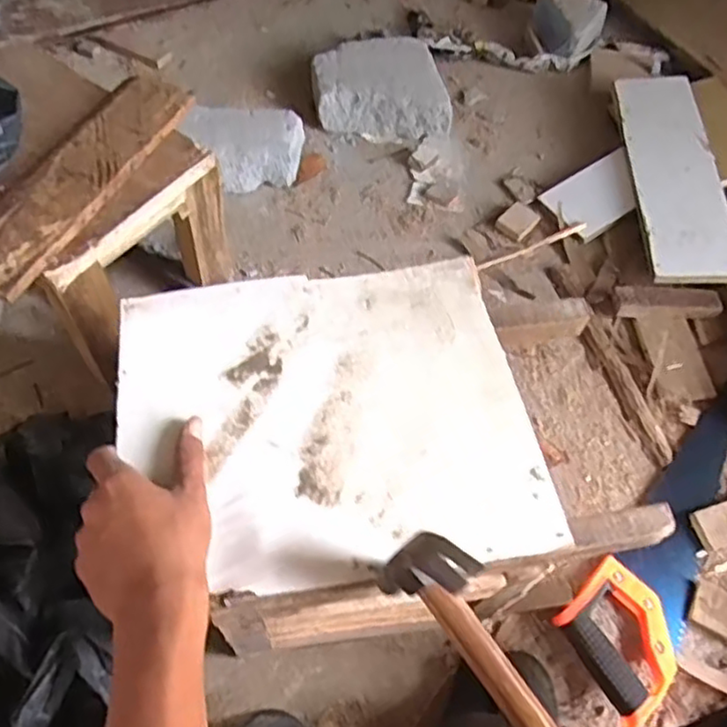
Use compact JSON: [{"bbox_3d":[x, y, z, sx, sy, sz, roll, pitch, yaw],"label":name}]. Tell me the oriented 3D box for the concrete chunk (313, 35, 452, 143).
[{"bbox_3d":[0.027,-0.452,1.098,0.203,0.065,0.189,-2,60,-3],"label":"concrete chunk"}]

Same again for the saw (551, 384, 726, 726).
[{"bbox_3d":[0.364,0.191,0.744,0.122,0.025,0.403,39,66,19],"label":"saw"}]

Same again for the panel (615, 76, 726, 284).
[{"bbox_3d":[0.459,-0.281,0.986,0.126,0.024,0.376,1,64,6],"label":"panel"}]

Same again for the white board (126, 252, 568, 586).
[{"bbox_3d":[-0.029,0.033,0.518,0.302,0.014,0.255,-8,60,-6],"label":"white board"}]

